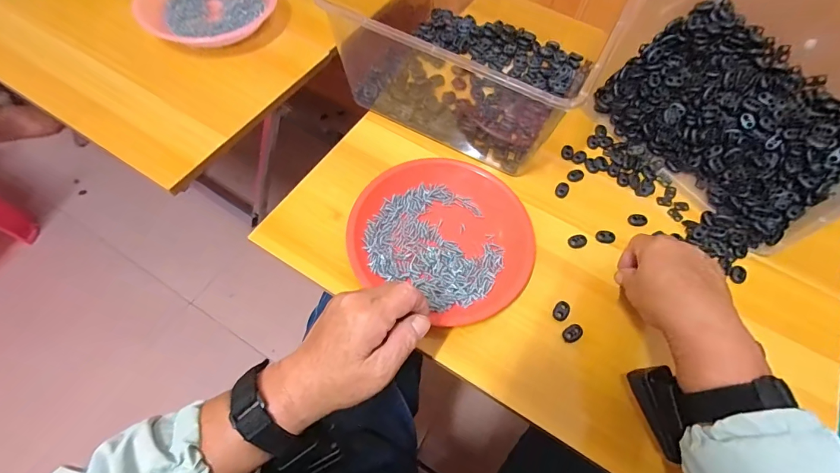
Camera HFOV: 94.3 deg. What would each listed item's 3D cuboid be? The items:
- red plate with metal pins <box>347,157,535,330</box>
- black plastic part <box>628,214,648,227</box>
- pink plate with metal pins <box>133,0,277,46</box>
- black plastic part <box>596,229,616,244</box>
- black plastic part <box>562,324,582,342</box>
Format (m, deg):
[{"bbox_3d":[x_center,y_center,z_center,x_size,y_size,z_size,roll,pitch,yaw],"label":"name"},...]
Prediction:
[{"bbox_3d":[0.029,-0.007,0.430,0.191,0.023,0.192,1,63,-2],"label":"red plate with metal pins"},{"bbox_3d":[0.259,-0.020,0.463,0.021,0.007,0.015,-5,63,-5],"label":"black plastic part"},{"bbox_3d":[-0.315,-0.355,0.586,0.191,0.033,0.165,-14,64,-10],"label":"pink plate with metal pins"},{"bbox_3d":[0.216,0.000,0.451,0.022,0.007,0.014,-5,63,-6],"label":"black plastic part"},{"bbox_3d":[0.155,0.100,0.400,0.020,0.011,0.014,-25,67,-15],"label":"black plastic part"}]

